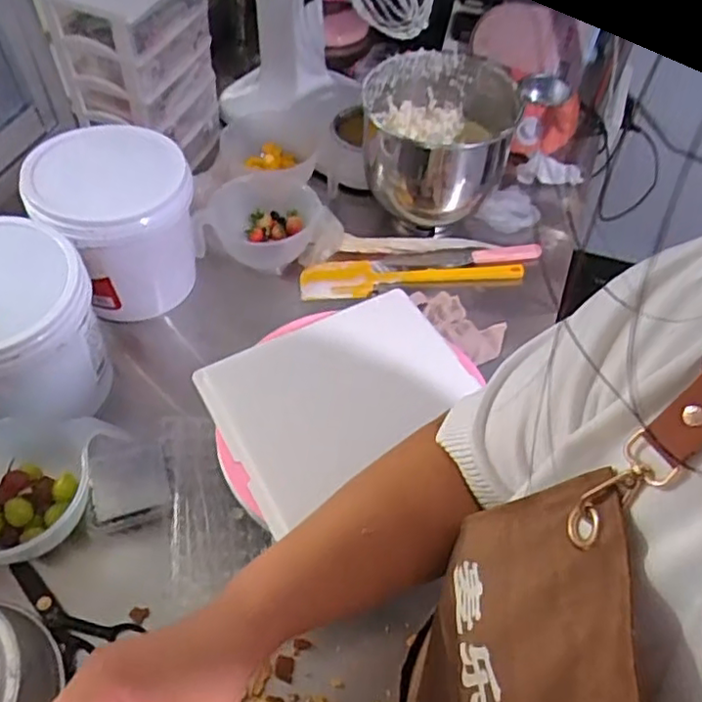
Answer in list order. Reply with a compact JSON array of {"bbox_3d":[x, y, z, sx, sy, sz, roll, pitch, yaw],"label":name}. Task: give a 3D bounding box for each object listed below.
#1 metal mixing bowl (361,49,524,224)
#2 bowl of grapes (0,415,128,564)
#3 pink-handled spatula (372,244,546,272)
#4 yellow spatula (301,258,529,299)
[{"bbox_3d":[0.130,-0.328,0.975,0.217,0.158,0.253,13,54,8],"label":"metal mixing bowl"},{"bbox_3d":[-0.341,0.149,0.678,0.167,0.075,0.159,1,54,-1],"label":"bowl of grapes"},{"bbox_3d":[0.167,-0.144,0.985,0.268,0.011,0.036,-7,54,-7],"label":"pink-handled spatula"},{"bbox_3d":[0.093,-0.115,0.956,0.333,0.027,0.061,-7,54,-7],"label":"yellow spatula"}]

